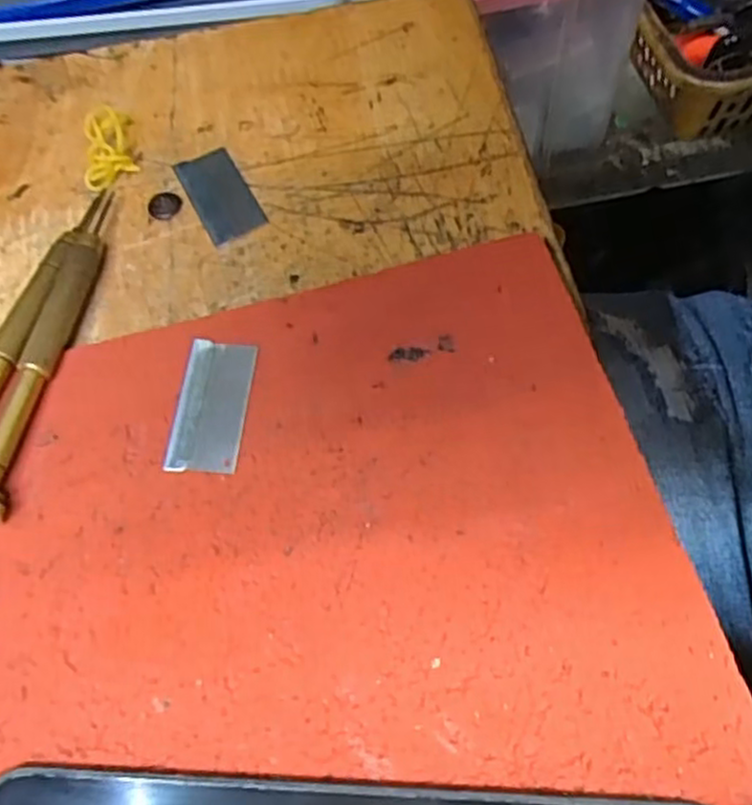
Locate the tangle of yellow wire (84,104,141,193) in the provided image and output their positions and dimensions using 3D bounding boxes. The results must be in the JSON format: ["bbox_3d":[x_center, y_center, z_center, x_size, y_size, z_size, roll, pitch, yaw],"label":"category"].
[{"bbox_3d":[-0.089,-0.085,0.249,0.018,0.010,0.027,-19,62,-6],"label":"tangle of yellow wire"}]

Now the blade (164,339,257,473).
[{"bbox_3d":[-0.044,0.000,0.202,0.019,0.004,0.038,4,62,6],"label":"blade"}]

